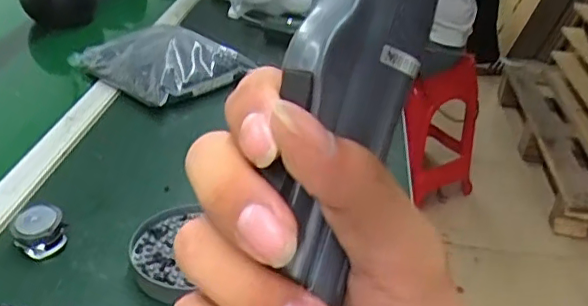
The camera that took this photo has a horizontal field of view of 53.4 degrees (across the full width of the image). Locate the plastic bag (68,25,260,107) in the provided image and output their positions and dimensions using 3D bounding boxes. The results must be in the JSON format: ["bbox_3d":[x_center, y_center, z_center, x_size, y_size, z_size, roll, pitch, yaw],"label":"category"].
[{"bbox_3d":[-0.203,-0.151,0.902,0.225,0.049,0.182,29,40,36],"label":"plastic bag"}]

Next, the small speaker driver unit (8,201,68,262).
[{"bbox_3d":[-0.238,0.072,0.546,0.045,0.029,0.049,-8,33,-17],"label":"small speaker driver unit"}]

